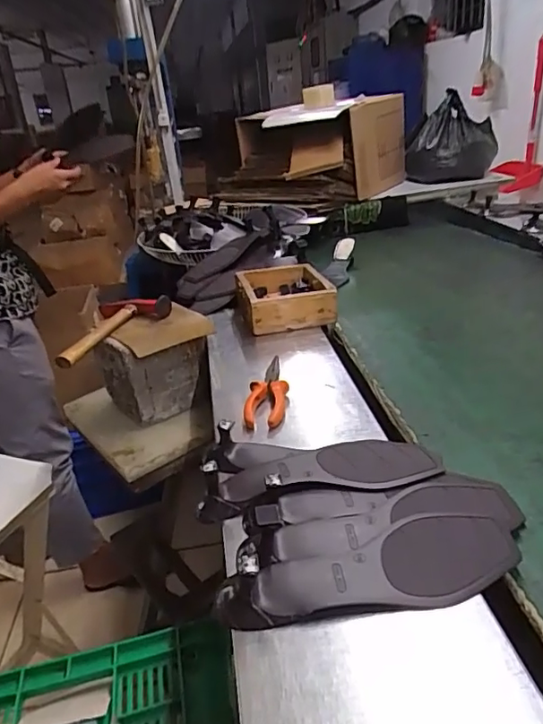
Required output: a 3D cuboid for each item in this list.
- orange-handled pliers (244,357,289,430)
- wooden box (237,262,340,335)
[{"bbox_3d":[-0.005,0.036,0.720,0.051,0.023,0.148,-3,27,7],"label":"orange-handled pliers"},{"bbox_3d":[0.025,-0.119,0.996,0.158,0.069,0.186,-11,26,-9],"label":"wooden box"}]

